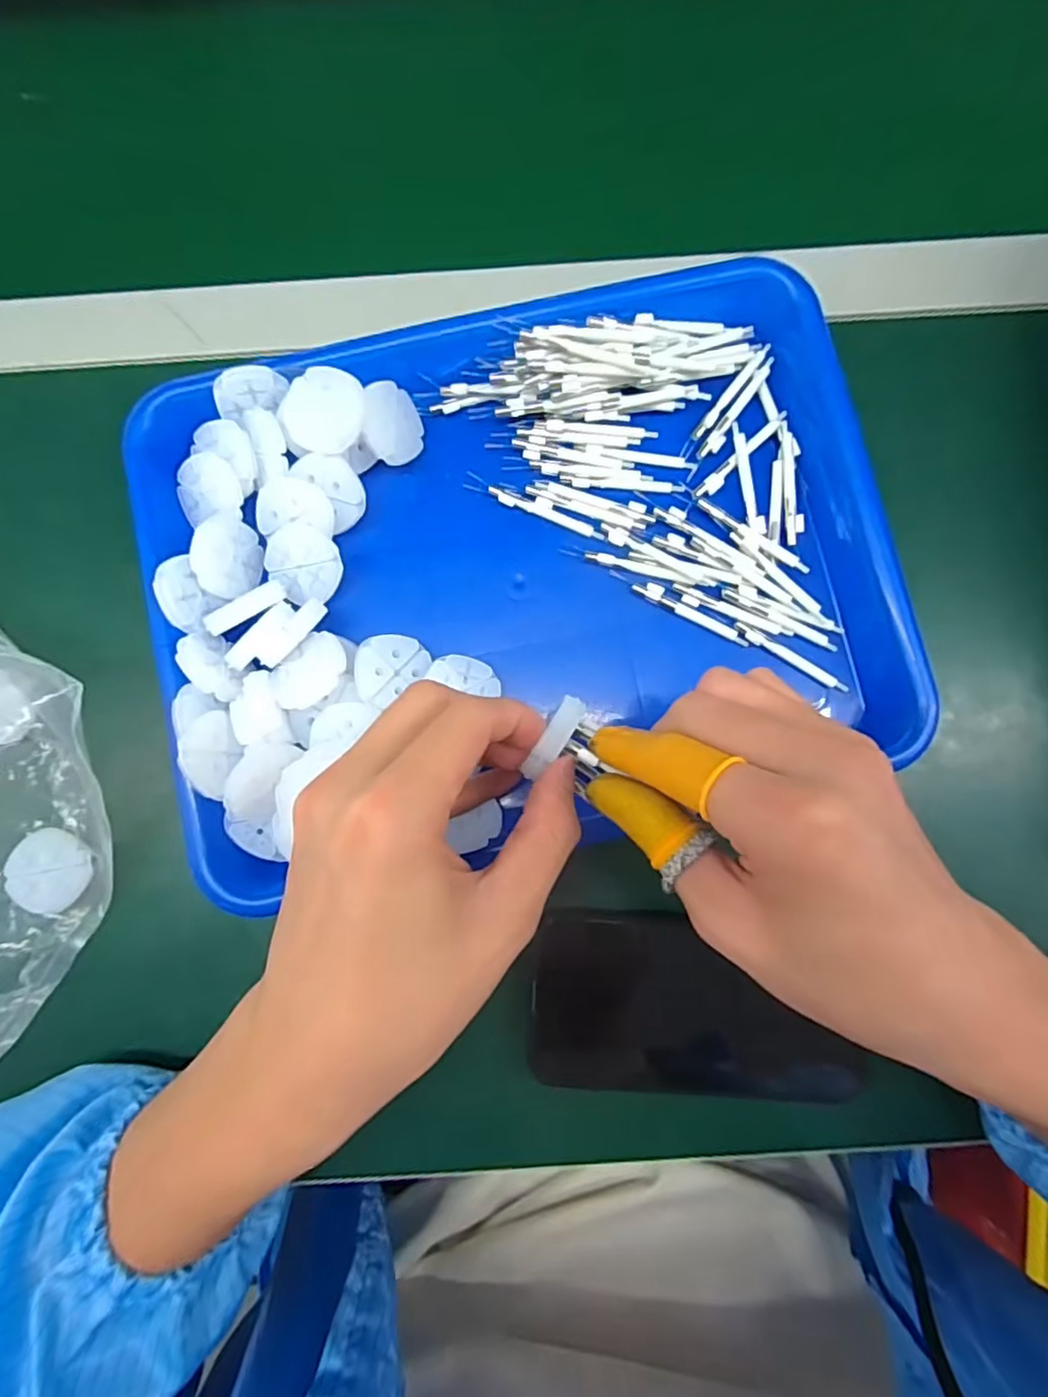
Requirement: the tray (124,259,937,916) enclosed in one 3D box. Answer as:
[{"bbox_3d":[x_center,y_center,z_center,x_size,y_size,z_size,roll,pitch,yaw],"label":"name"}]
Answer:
[{"bbox_3d":[-0.001,-0.060,0.283,0.320,0.050,0.233,-14,83,-1],"label":"tray"}]

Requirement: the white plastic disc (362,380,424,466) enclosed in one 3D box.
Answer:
[{"bbox_3d":[-0.061,-0.128,0.285,0.004,0.035,0.036,1,94,35],"label":"white plastic disc"}]

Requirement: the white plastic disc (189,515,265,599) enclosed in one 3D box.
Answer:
[{"bbox_3d":[-0.132,-0.063,0.277,0.005,0.034,0.035,7,76,28],"label":"white plastic disc"}]

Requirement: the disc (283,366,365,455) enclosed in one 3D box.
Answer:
[{"bbox_3d":[-0.088,-0.126,0.269,0.035,0.004,0.034,2,104,8],"label":"disc"}]

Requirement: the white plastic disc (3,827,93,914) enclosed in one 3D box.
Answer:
[{"bbox_3d":[-0.220,0.079,0.285,0.036,0.008,0.035,0,83,1],"label":"white plastic disc"}]

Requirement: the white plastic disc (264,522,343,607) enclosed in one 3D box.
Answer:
[{"bbox_3d":[-0.100,-0.061,0.281,0.031,0.009,0.036,-43,85,-4],"label":"white plastic disc"}]

